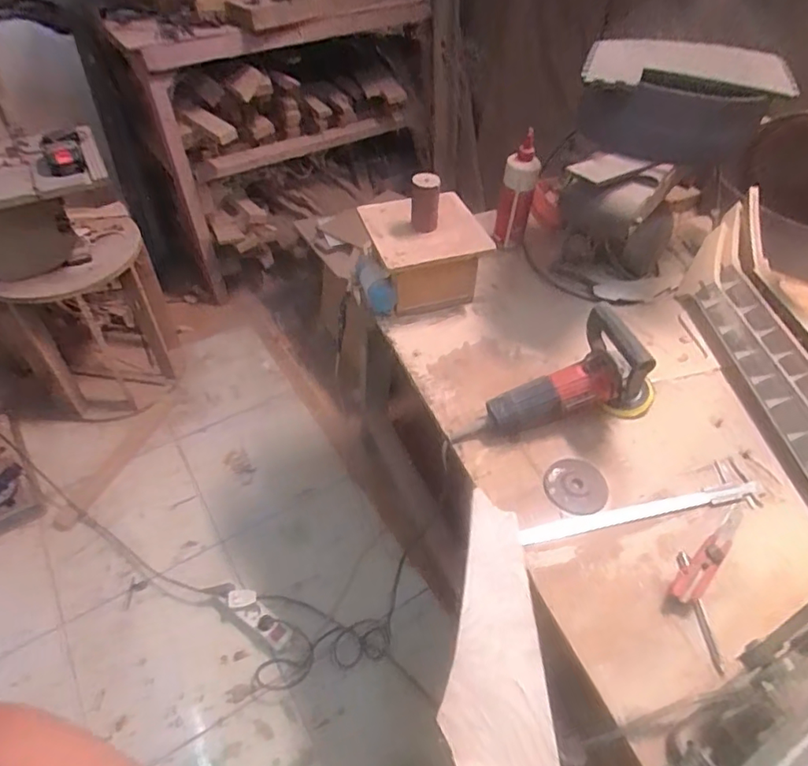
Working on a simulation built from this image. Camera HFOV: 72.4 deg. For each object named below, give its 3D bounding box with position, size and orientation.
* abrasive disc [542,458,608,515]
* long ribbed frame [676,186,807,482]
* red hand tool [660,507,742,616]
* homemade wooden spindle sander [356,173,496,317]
[{"bbox_3d":[0.245,0.144,0.784,0.084,0.004,0.089,0,49,0],"label":"abrasive disc"},{"bbox_3d":[0.632,-0.057,0.906,0.186,0.084,0.644,-4,49,-3],"label":"long ribbed frame"},{"bbox_3d":[0.397,0.224,0.712,0.200,0.019,0.032,-35,57,-27],"label":"red hand tool"},{"bbox_3d":[0.035,-0.263,1.014,0.201,0.197,0.191,-11,50,-9],"label":"homemade wooden spindle sander"}]

